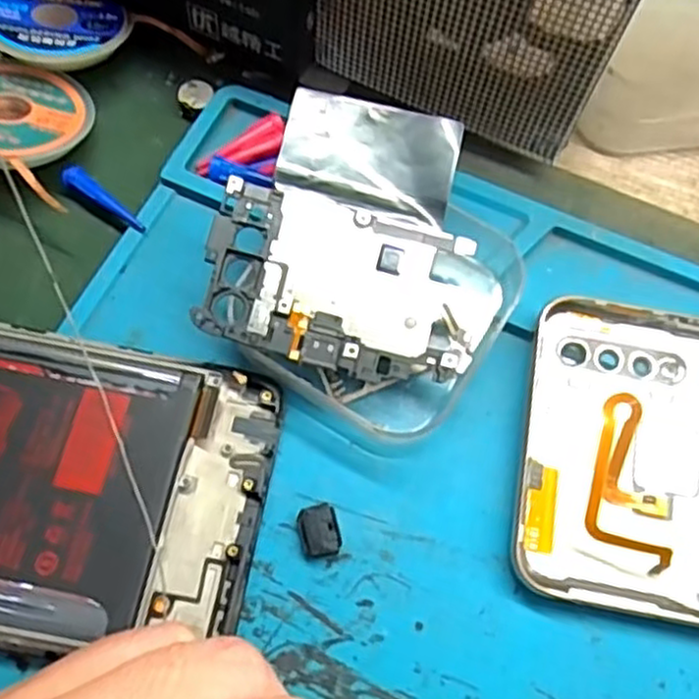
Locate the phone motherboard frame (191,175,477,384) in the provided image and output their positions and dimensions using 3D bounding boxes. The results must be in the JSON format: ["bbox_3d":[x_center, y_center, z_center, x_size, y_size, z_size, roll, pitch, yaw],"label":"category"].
[{"bbox_3d":[-0.002,-0.016,0.187,0.067,0.004,0.040,14,76,-4],"label":"phone motherboard frame"}]

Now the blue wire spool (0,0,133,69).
[{"bbox_3d":[-0.091,-0.100,0.226,0.041,0.013,0.040,1,66,-2],"label":"blue wire spool"}]

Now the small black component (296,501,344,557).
[{"bbox_3d":[-0.007,0.044,0.179,0.009,0.004,0.012,-11,67,-8],"label":"small black component"}]

